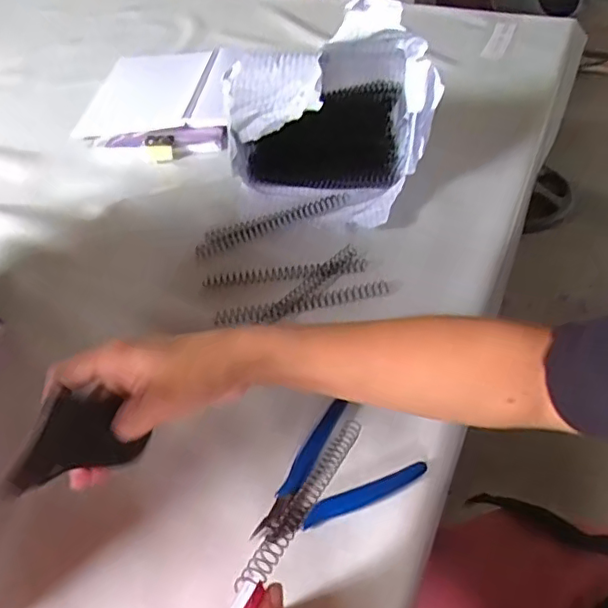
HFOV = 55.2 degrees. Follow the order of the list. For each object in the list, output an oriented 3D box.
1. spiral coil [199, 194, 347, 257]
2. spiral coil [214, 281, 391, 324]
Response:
[{"bbox_3d":[-0.032,-0.080,0.596,0.166,0.013,0.022,-22,50,-15],"label":"spiral coil"},{"bbox_3d":[0.001,-0.003,0.520,0.158,0.016,0.012,-13,48,-8],"label":"spiral coil"}]

